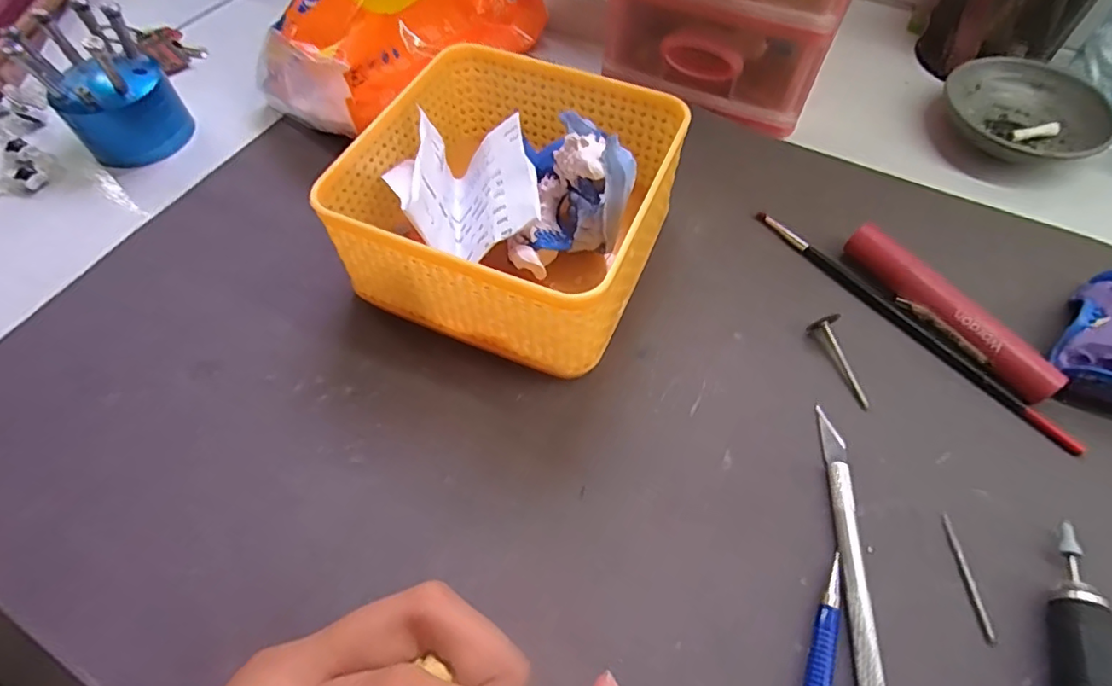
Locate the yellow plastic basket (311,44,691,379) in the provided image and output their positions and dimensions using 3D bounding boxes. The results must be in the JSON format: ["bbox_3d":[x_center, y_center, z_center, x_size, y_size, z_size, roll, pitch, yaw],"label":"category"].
[{"bbox_3d":[-0.019,-0.067,0.268,0.133,0.065,0.133,18,59,11],"label":"yellow plastic basket"}]

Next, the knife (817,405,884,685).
[{"bbox_3d":[0.108,0.088,0.204,0.008,0.007,0.137,6,58,4],"label":"knife"}]

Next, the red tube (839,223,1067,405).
[{"bbox_3d":[0.180,-0.016,0.261,0.013,0.019,0.105,-29,62,-17],"label":"red tube"}]

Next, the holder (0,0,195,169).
[{"bbox_3d":[-0.254,-0.147,0.318,0.057,0.069,0.053,-34,64,-20],"label":"holder"}]

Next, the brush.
[{"bbox_3d":[0.164,-0.013,0.268,0.009,0.004,0.169,-32,63,-19],"label":"brush"}]

